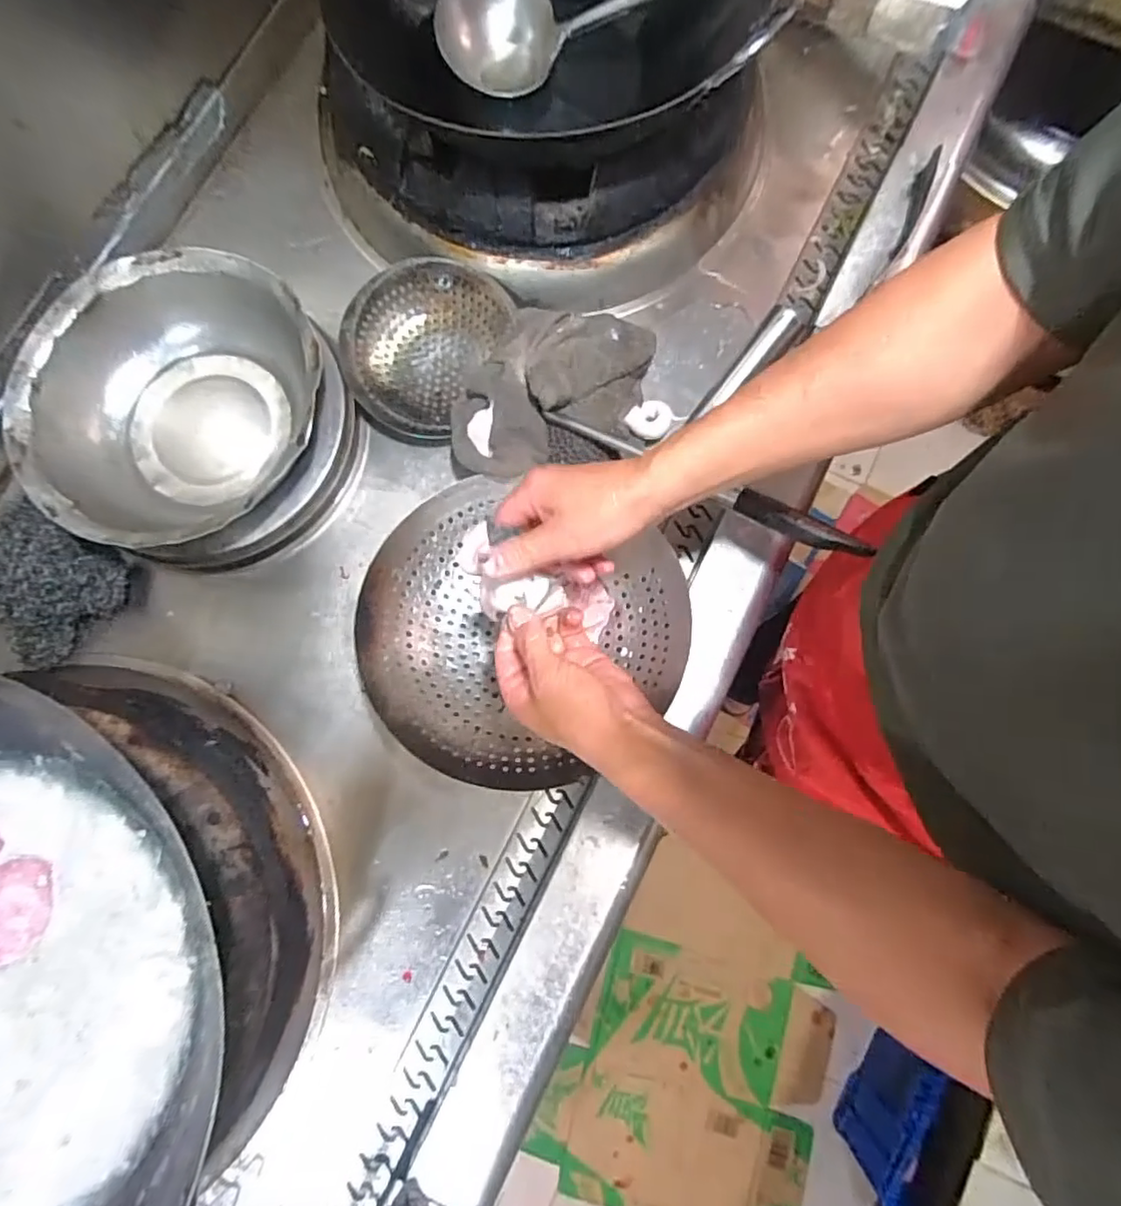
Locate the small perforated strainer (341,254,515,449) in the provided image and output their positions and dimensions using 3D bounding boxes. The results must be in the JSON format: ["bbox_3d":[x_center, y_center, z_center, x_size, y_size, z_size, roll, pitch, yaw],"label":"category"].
[{"bbox_3d":[-0.149,-0.274,0.679,0.169,0.053,0.198,11,80,3],"label":"small perforated strainer"}]

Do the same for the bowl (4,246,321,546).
[{"bbox_3d":[-0.372,-0.190,0.632,0.273,0.113,0.286,0,80,1],"label":"bowl"}]

